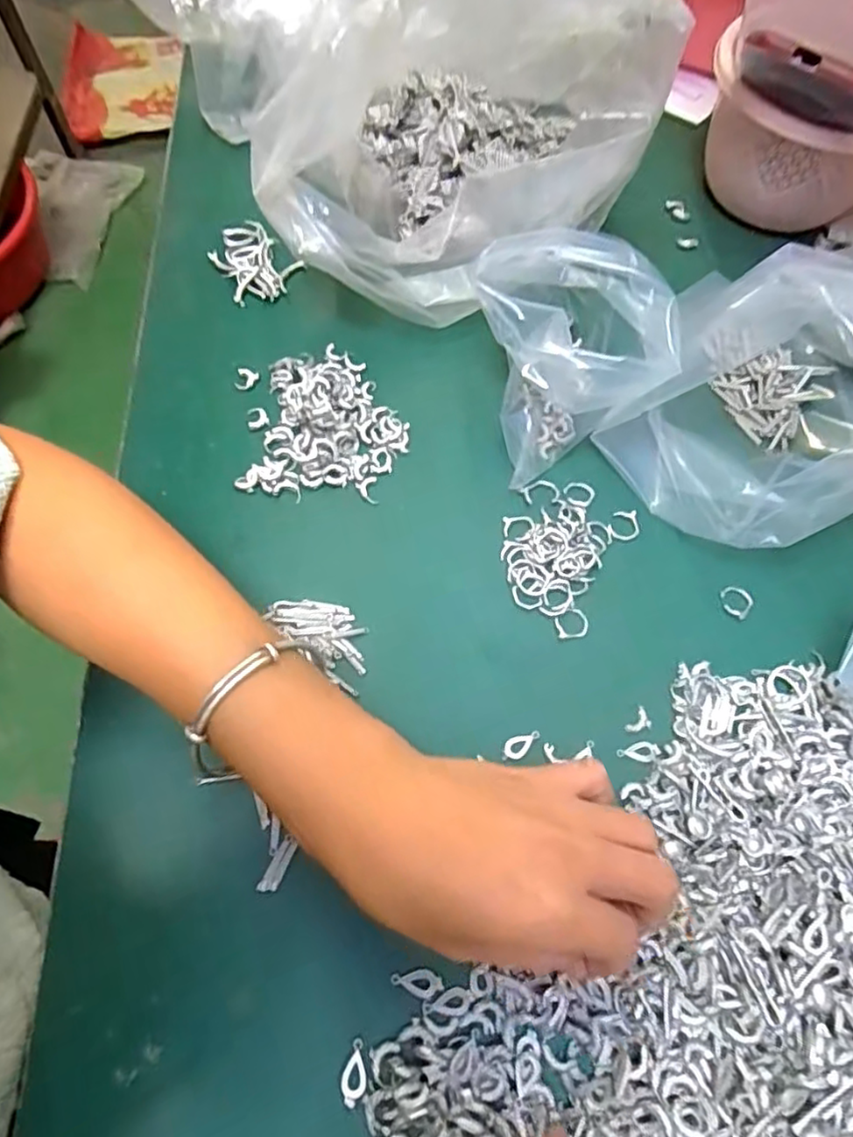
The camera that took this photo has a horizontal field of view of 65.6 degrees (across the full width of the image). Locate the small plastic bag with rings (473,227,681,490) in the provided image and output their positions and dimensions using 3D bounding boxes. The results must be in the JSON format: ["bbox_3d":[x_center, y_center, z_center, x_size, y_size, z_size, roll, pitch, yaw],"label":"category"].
[{"bbox_3d":[0.078,-0.120,0.360,0.091,0.091,0.089,-22,68,-13],"label":"small plastic bag with rings"}]

